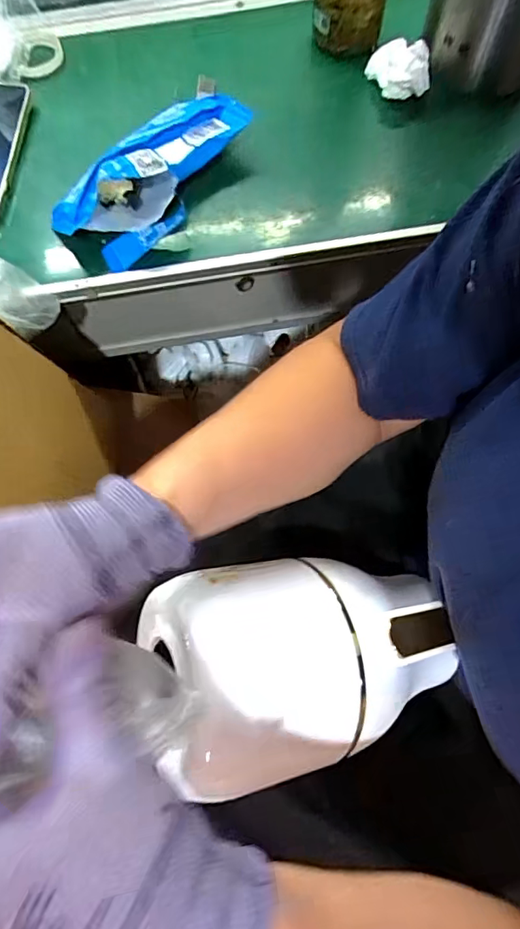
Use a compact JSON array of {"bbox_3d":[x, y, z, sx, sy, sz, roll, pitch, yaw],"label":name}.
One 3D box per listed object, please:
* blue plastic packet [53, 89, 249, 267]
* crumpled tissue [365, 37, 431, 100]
[{"bbox_3d":[-0.096,-0.275,0.469,0.105,0.047,0.202,35,77,12],"label":"blue plastic packet"},{"bbox_3d":[0.142,-0.401,0.503,0.047,0.031,0.054,-29,73,-7],"label":"crumpled tissue"}]

